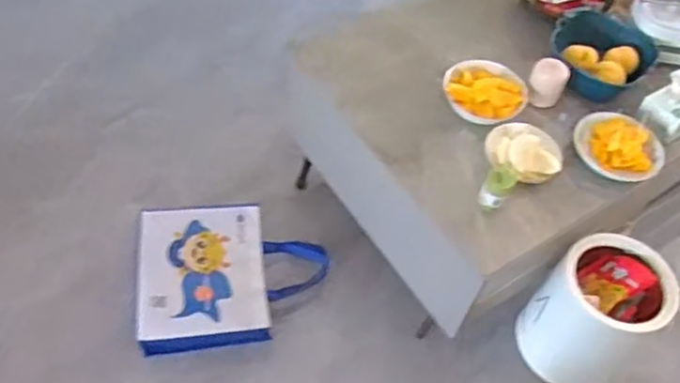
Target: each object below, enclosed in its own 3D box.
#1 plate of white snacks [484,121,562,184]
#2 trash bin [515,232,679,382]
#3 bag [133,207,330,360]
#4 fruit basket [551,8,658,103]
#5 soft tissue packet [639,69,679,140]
[{"bbox_3d":[0.370,-0.083,1.289,0.155,0.031,0.146,3,54,-3],"label":"plate of white snacks"},{"bbox_3d":[0.561,0.280,1.440,0.213,0.377,0.233,3,54,-3],"label":"trash bin"},{"bbox_3d":[-0.268,0.186,1.594,0.475,0.068,0.393,-7,55,-10],"label":"bag"},{"bbox_3d":[0.573,-0.300,1.443,0.219,0.106,0.192,35,58,19],"label":"fruit basket"},{"bbox_3d":[0.717,-0.191,1.330,0.142,0.099,0.094,-22,59,-20],"label":"soft tissue packet"}]

